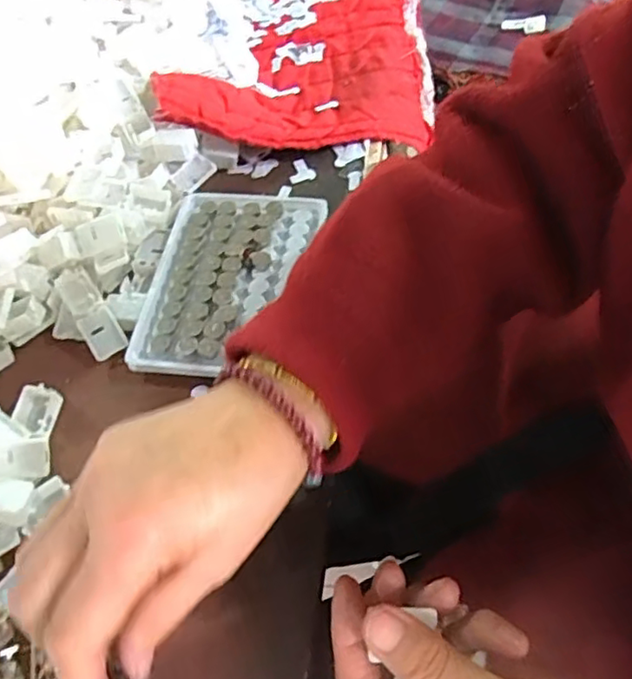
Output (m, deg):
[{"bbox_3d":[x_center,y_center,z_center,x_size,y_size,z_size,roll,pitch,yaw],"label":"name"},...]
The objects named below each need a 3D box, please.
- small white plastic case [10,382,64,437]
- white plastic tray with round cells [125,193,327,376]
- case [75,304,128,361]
[{"bbox_3d":[-0.150,0.038,0.331,0.019,0.013,0.026,8,59,10],"label":"small white plastic case"},{"bbox_3d":[-0.052,-0.037,0.365,0.090,0.009,0.130,5,58,9],"label":"white plastic tray with round cells"},{"bbox_3d":[-0.122,-0.004,0.353,0.021,0.004,0.028,-30,84,-7],"label":"case"}]

